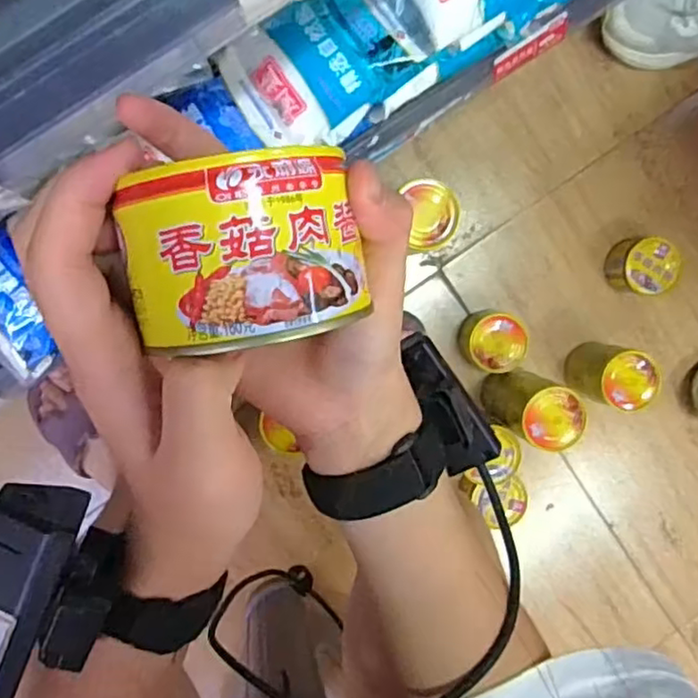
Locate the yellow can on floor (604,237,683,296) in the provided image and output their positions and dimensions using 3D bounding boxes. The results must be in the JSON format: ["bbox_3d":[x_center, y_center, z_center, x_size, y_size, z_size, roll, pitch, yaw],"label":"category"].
[{"bbox_3d":[0.366,-0.104,0.795,0.065,0.059,0.067,-1,96,-8],"label":"yellow can on floor"}]

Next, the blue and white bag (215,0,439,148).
[{"bbox_3d":[-0.017,-0.241,0.543,0.161,0.059,0.109,-32,98,-1],"label":"blue and white bag"}]

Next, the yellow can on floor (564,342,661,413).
[{"bbox_3d":[0.316,0.032,0.769,0.064,0.116,0.070,-1,96,-8],"label":"yellow can on floor"}]

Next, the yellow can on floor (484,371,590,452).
[{"bbox_3d":[0.209,0.068,0.743,0.068,0.151,0.066,-1,96,-8],"label":"yellow can on floor"}]

